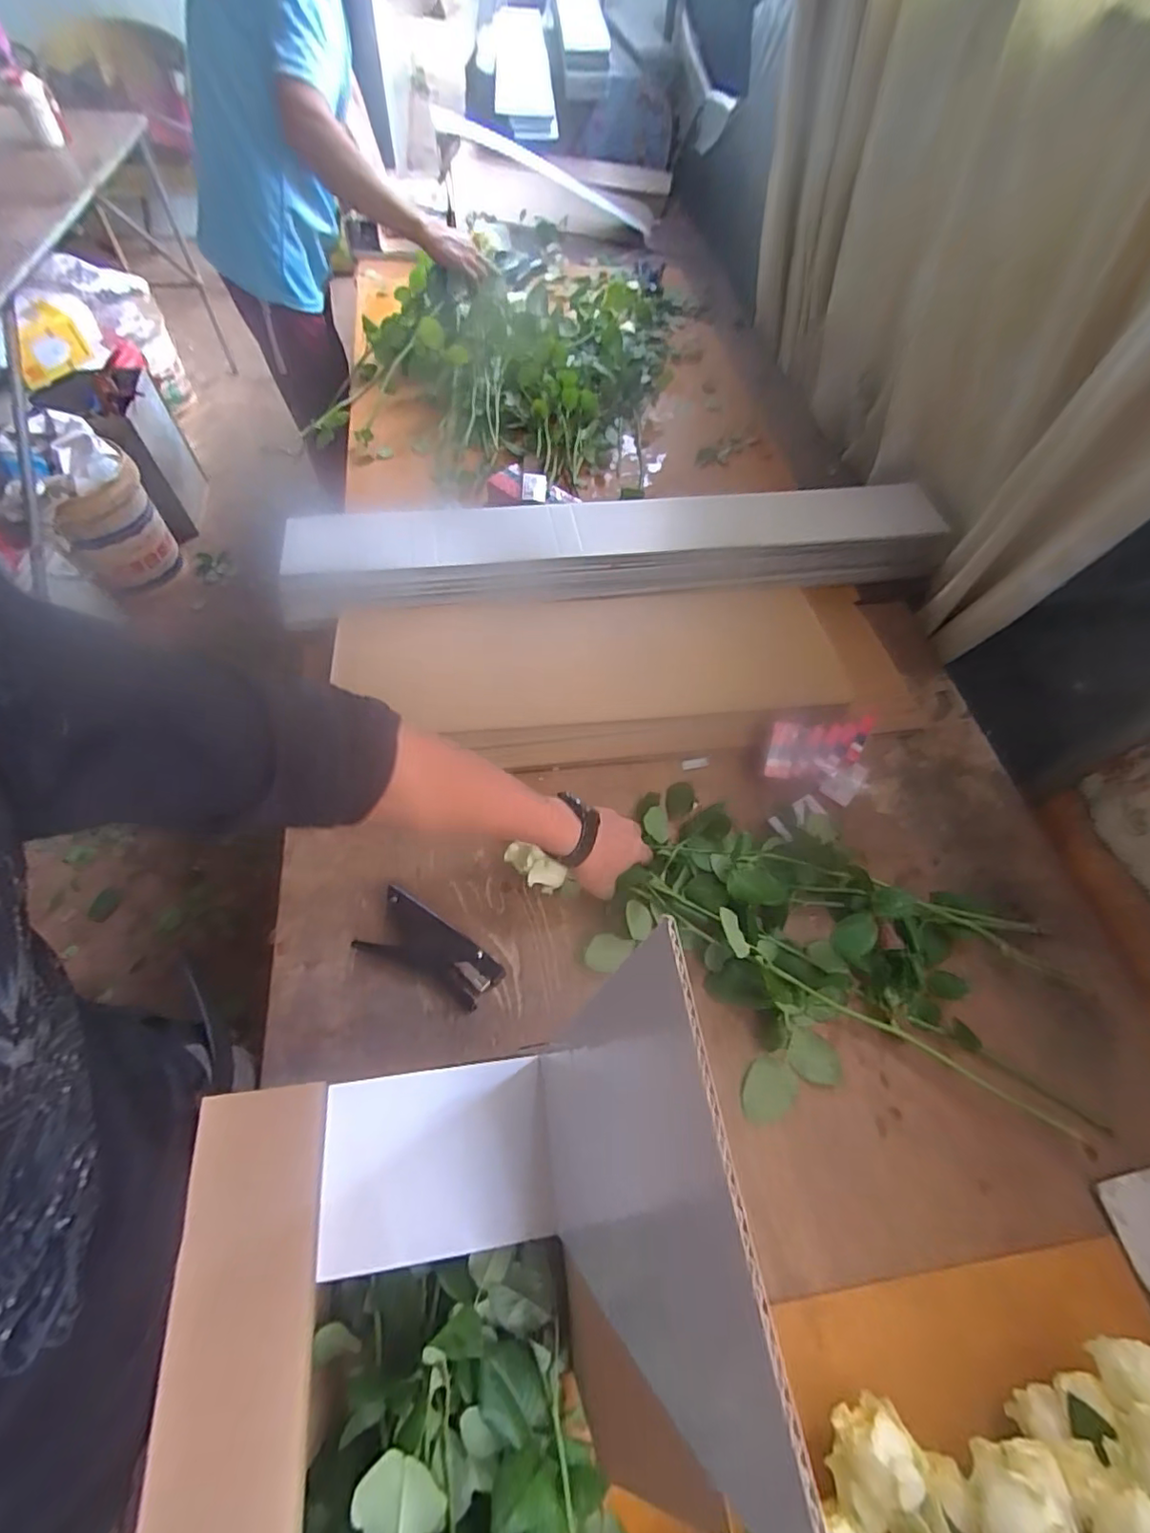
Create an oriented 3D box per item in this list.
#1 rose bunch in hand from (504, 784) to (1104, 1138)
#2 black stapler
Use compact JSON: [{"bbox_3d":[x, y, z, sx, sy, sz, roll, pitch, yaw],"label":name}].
[{"bbox_3d":[0.225,0.174,0.605,0.555,0.080,0.276,23,61,10],"label":"rose bunch in hand"},{"bbox_3d":[-0.147,0.190,0.599,0.143,0.023,0.064,28,62,12],"label":"black stapler"}]

